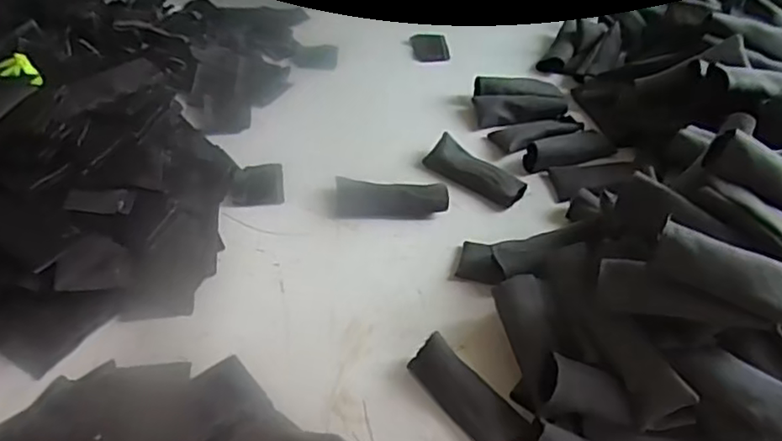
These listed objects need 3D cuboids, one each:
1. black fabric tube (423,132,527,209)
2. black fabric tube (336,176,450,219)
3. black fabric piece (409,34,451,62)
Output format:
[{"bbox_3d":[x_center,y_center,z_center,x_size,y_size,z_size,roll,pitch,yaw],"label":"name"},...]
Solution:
[{"bbox_3d":[0.084,-0.049,0.638,0.102,0.014,0.043,34,53,25],"label":"black fabric tube"},{"bbox_3d":[0.001,-0.020,0.601,0.105,0.021,0.035,3,46,-2],"label":"black fabric tube"},{"bbox_3d":[0.051,-0.225,0.813,0.048,0.004,0.060,-5,47,-9],"label":"black fabric piece"}]

